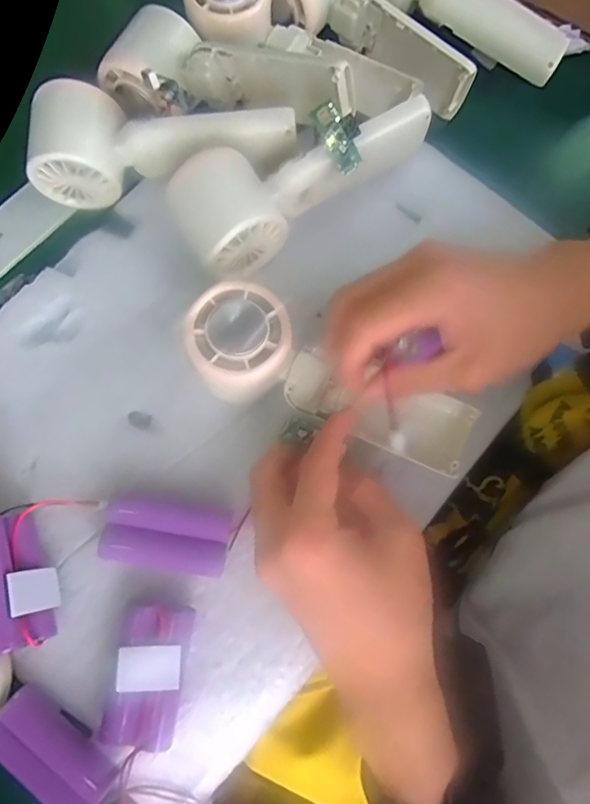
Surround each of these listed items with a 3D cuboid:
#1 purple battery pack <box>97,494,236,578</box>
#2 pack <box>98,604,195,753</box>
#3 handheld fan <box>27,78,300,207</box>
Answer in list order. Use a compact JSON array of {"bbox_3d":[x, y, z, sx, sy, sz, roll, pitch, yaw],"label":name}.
[{"bbox_3d":[-0.069,0.072,0.278,0.067,0.016,0.034,11,77,1],"label":"purple battery pack"},{"bbox_3d":[-0.074,0.139,0.261,0.032,0.023,0.064,9,77,0],"label":"pack"},{"bbox_3d":[-0.083,-0.165,0.319,0.163,0.057,0.054,-4,77,-3],"label":"handheld fan"}]

